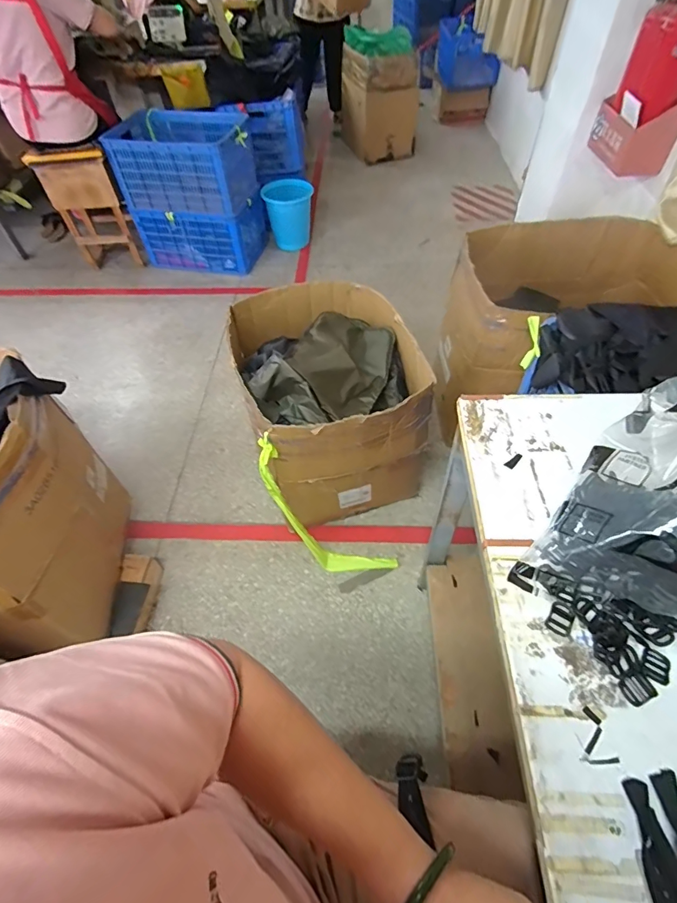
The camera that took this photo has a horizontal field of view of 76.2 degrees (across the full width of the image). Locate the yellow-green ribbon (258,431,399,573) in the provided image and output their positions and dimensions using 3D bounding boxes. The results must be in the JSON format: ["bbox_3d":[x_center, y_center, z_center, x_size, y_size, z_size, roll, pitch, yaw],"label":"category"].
[{"bbox_3d":[-0.046,0.183,1.162,0.219,0.581,0.107,-6,48,30],"label":"yellow-green ribbon"}]

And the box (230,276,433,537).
[{"bbox_3d":[-0.025,-0.157,1.335,0.481,0.527,0.591,-16,53,-9],"label":"box"}]

